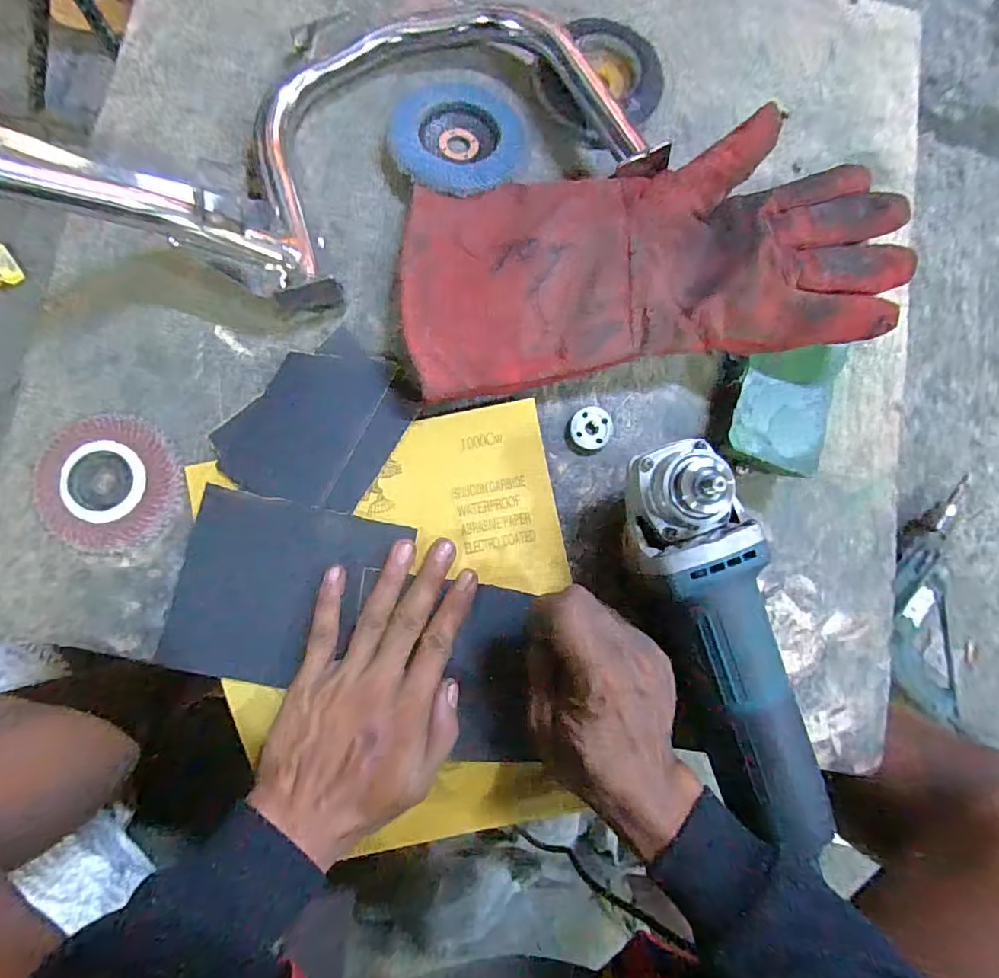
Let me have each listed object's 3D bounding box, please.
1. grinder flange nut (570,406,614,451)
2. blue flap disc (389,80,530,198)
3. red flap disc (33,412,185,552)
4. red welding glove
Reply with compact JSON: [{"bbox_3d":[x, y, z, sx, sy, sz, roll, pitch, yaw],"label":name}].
[{"bbox_3d":[0.064,-0.042,0.366,0.029,0.006,0.032,42,81,0],"label":"grinder flange nut"},{"bbox_3d":[-0.029,-0.251,0.379,0.096,0.015,0.096,1,83,-6],"label":"blue flap disc"},{"bbox_3d":[-0.242,-0.005,0.331,0.084,0.006,0.082,1,83,-6],"label":"red flap disc"},{"bbox_3d":[0.098,-0.147,0.343,0.316,0.053,0.141,-7,84,-7],"label":"red welding glove"}]

